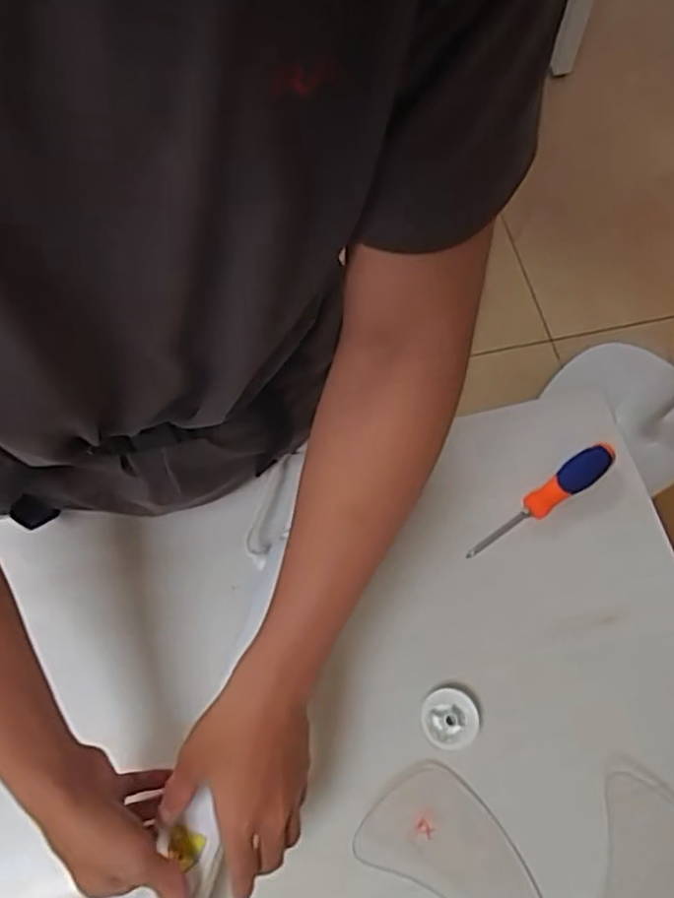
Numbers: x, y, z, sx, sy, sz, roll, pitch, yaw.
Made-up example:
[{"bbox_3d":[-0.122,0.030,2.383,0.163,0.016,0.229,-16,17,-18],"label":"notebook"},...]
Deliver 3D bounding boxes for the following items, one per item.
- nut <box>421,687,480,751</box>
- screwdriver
[{"bbox_3d":[0.098,0.236,0.622,0.048,0.012,0.049,1,68,-3],"label":"nut"},{"bbox_3d":[0.204,0.053,0.697,0.181,0.025,0.033,-36,74,-15],"label":"screwdriver"}]

